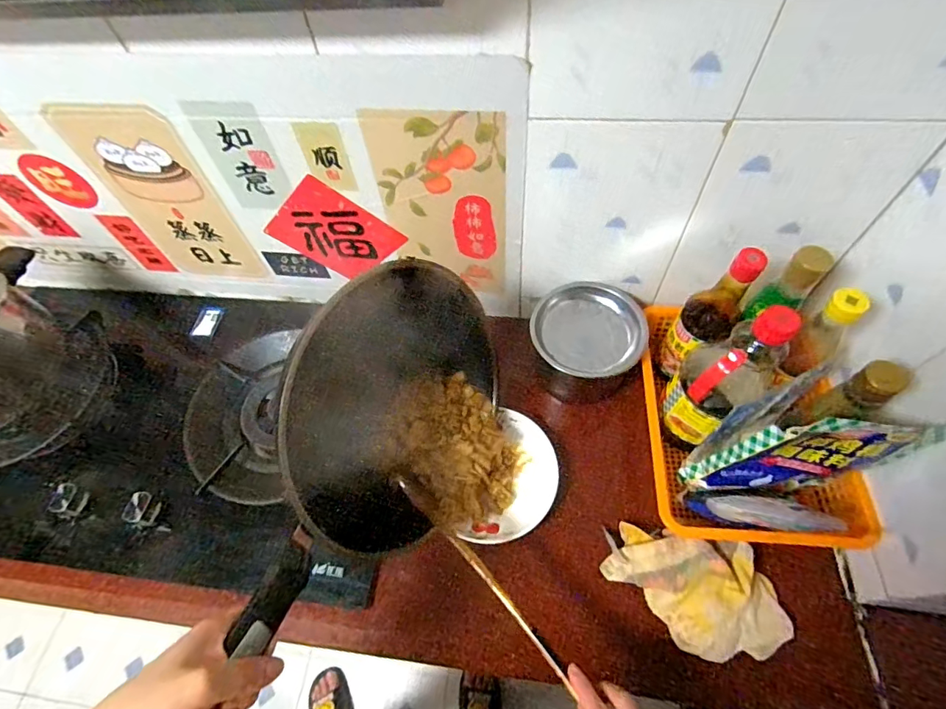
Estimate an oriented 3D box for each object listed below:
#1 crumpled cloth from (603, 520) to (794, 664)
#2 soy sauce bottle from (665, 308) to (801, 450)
[{"bbox_3d":[0.256,0.273,0.534,0.200,0.056,0.121,9,60,10],"label":"crumpled cloth"},{"bbox_3d":[0.285,0.033,0.552,0.088,0.245,0.082,38,69,23],"label":"soy sauce bottle"}]

